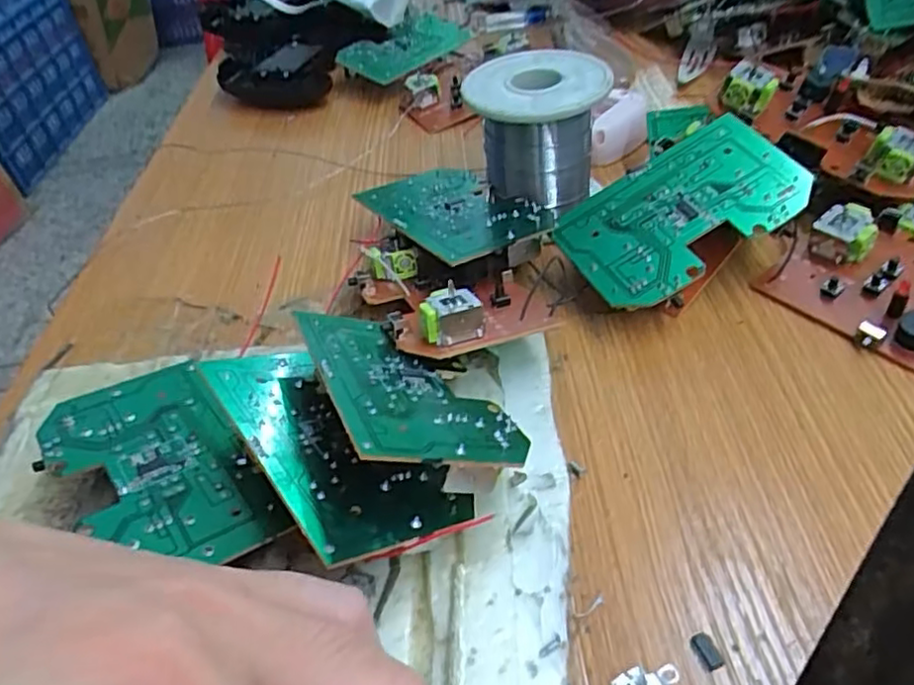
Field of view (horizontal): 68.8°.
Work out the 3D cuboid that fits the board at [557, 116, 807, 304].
[{"bbox_3d":[0.087,-0.051,0.257,0.091,0.004,0.052,-32,61,-5],"label":"board"}]

